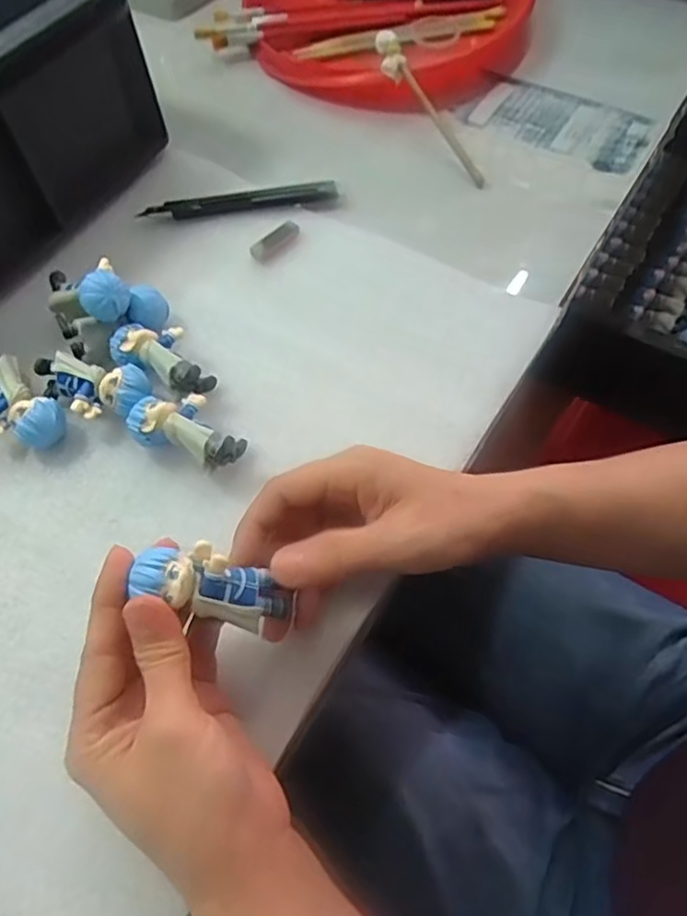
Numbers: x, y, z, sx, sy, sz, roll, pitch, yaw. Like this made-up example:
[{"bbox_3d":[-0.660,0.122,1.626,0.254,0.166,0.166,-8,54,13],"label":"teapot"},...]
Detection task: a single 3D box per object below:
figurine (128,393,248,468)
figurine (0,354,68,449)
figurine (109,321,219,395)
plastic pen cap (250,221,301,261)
[{"bbox_3d":[-0.085,-0.015,0.349,0.063,0.029,0.034,19,61,14],"label":"figurine"},{"bbox_3d":[-0.184,-0.028,0.359,0.068,0.028,0.035,40,68,23],"label":"figurine"},{"bbox_3d":[-0.104,-0.057,0.374,0.062,0.028,0.034,28,64,18],"label":"figurine"},{"bbox_3d":[-0.047,-0.148,0.432,0.013,0.007,0.037,38,67,22],"label":"plastic pen cap"}]

